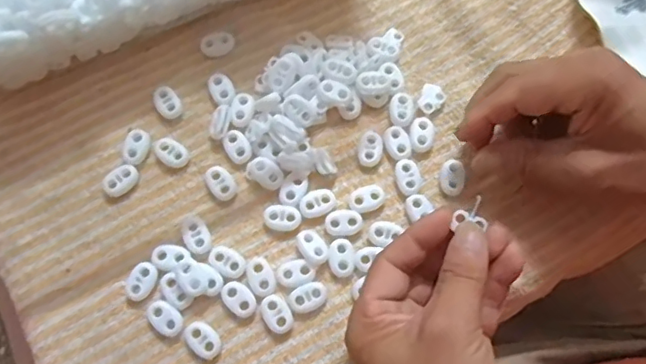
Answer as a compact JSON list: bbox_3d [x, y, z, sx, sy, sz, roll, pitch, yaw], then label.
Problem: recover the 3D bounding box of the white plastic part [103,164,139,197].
[{"bbox_3d":[-0.122,-0.001,0.340,0.021,0.008,0.014,-42,78,-13],"label":"white plastic part"}]

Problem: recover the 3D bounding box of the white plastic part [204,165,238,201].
[{"bbox_3d":[-0.062,0.001,0.342,0.015,0.007,0.023,-34,77,-11],"label":"white plastic part"}]

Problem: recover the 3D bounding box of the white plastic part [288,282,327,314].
[{"bbox_3d":[-0.008,0.067,0.323,0.022,0.006,0.015,-19,74,-8],"label":"white plastic part"}]

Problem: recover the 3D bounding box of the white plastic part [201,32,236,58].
[{"bbox_3d":[-0.069,-0.090,0.368,0.021,0.007,0.015,-24,75,-9],"label":"white plastic part"}]

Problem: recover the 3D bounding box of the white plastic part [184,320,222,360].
[{"bbox_3d":[-0.067,0.089,0.315,0.016,0.006,0.023,-41,78,-13],"label":"white plastic part"}]

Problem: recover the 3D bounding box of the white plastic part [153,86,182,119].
[{"bbox_3d":[-0.098,-0.050,0.355,0.014,0.008,0.022,-32,76,-11],"label":"white plastic part"}]

